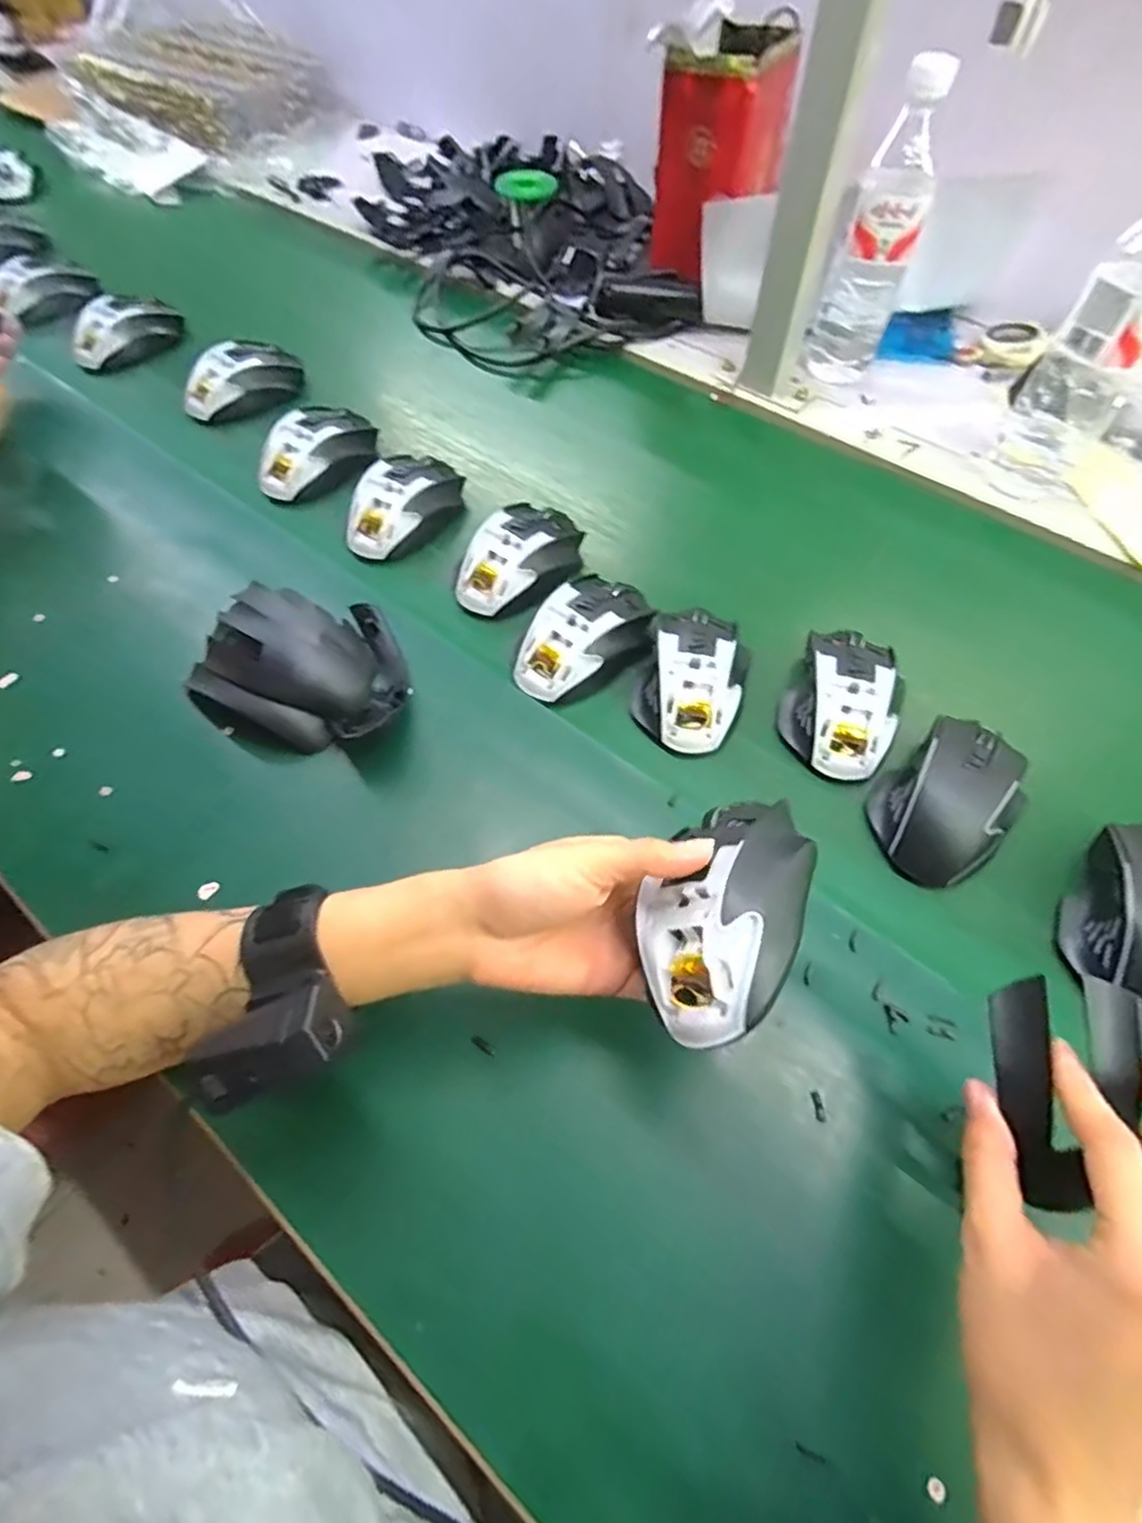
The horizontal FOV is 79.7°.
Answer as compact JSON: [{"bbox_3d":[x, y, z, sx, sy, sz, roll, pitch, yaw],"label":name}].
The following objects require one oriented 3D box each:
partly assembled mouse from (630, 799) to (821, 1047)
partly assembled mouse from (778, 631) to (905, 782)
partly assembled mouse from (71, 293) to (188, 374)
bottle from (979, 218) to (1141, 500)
[{"bbox_3d":[0.066,0.061,0.291,0.061,0.032,0.108,24,61,13],"label":"partly assembled mouse"},{"bbox_3d":[0.183,-0.043,0.456,0.070,0.035,0.102,23,61,13],"label":"partly assembled mouse"},{"bbox_3d":[-0.457,-0.444,0.700,0.111,0.042,0.059,-37,66,-20],"label":"partly assembled mouse"},{"bbox_3d":[0.394,-0.305,0.506,0.067,0.224,0.057,15,60,9],"label":"bottle"}]

